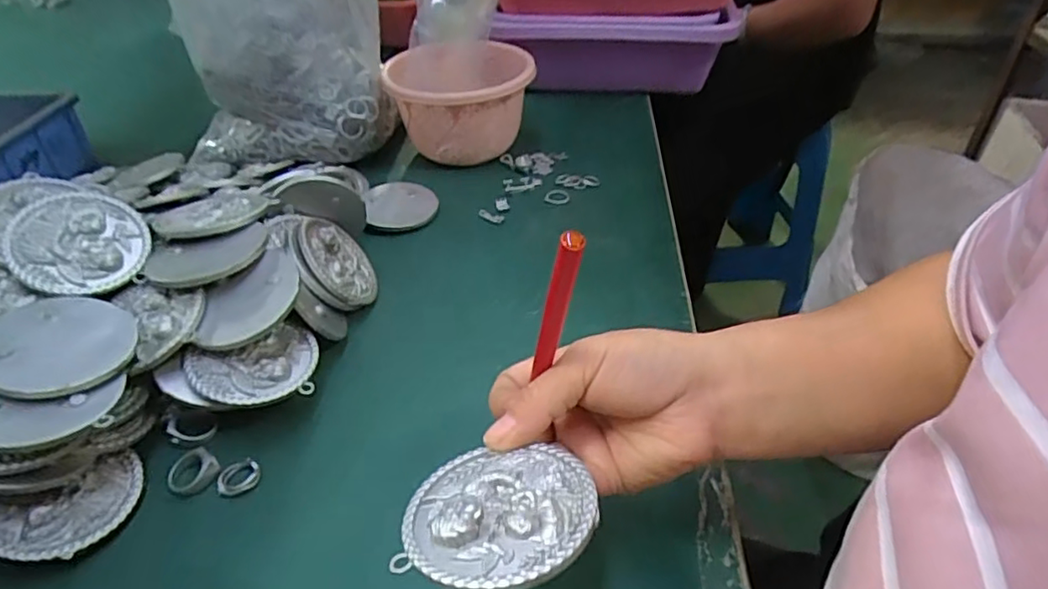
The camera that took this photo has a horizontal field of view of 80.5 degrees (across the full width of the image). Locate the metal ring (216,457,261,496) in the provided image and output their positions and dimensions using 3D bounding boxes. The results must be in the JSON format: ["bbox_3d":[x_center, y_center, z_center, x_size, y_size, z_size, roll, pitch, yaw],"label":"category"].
[{"bbox_3d":[-0.163,0.104,0.354,0.023,0.004,0.021,-1,39,1],"label":"metal ring"}]

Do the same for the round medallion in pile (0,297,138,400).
[{"bbox_3d":[-0.255,0.027,0.337,0.072,0.007,0.074,-5,39,-25],"label":"round medallion in pile"}]

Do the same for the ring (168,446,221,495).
[{"bbox_3d":[-0.189,0.100,0.353,0.020,0.008,0.027,20,44,25],"label":"ring"}]

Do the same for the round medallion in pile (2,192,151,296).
[{"bbox_3d":[-0.278,-0.033,0.385,0.073,0.007,0.073,14,55,-21],"label":"round medallion in pile"}]

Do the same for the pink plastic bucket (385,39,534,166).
[{"bbox_3d":[-0.063,-0.190,0.635,0.144,0.094,0.139,-5,39,-4],"label":"pink plastic bucket"}]

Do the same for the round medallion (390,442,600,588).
[{"bbox_3d":[-0.010,0.082,0.237,0.072,0.006,0.070,-9,25,4],"label":"round medallion"}]

